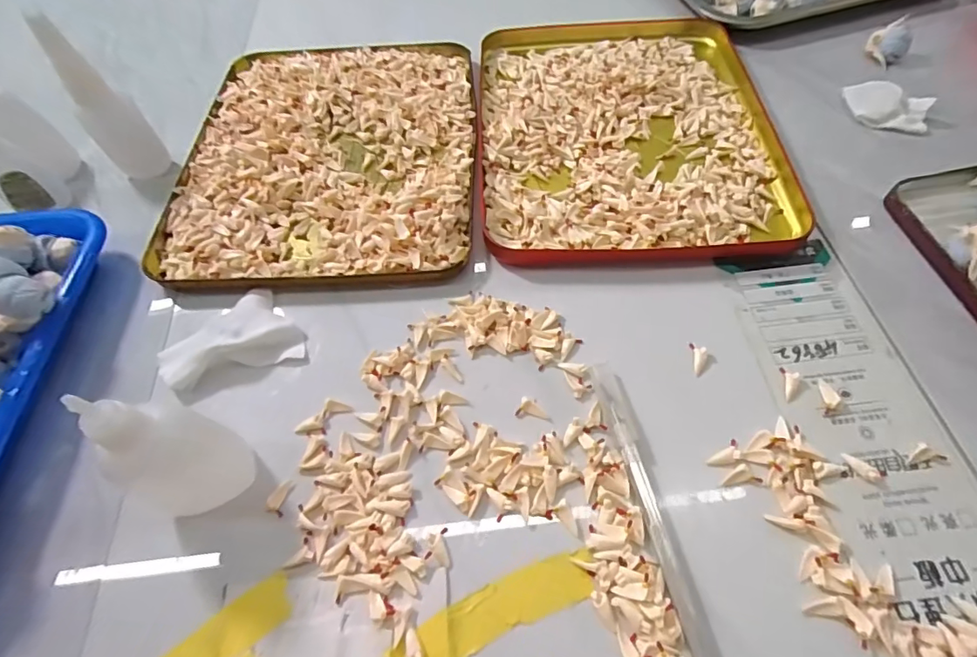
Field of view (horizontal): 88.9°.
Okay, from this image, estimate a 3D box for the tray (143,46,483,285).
[{"bbox_3d":[-0.112,-0.132,0.354,0.197,0.015,0.241,-2,58,1],"label":"tray"}]

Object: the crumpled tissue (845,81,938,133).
[{"bbox_3d":[0.285,-0.160,0.356,0.054,0.012,0.033,20,61,15],"label":"crumpled tissue"}]

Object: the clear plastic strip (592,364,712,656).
[{"bbox_3d":[0.075,0.084,0.224,0.014,0.007,0.148,-9,58,-3],"label":"clear plastic strip"}]

